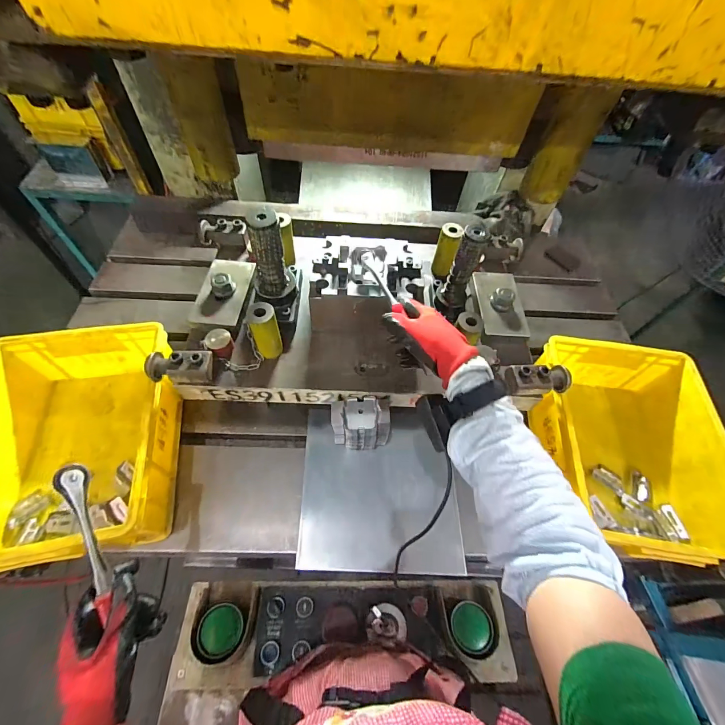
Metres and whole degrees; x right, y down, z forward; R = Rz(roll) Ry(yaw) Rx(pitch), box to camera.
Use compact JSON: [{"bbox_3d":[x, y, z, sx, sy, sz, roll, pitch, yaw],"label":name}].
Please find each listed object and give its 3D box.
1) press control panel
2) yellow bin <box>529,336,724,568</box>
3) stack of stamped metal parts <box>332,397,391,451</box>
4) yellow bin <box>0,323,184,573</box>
[{"bbox_3d":[-0.027,0.457,0.592,0.545,0.078,0.145,2,58,-3],"label":"press control panel"},{"bbox_3d":[0.444,0.151,0.608,0.263,0.158,0.348,6,57,0],"label":"yellow bin"},{"bbox_3d":[-0.001,0.110,0.587,0.097,0.119,0.055,-3,58,-6],"label":"stack of stamped metal parts"},{"bbox_3d":[-0.442,0.115,0.545,0.257,0.123,0.349,-9,59,-9],"label":"yellow bin"}]

